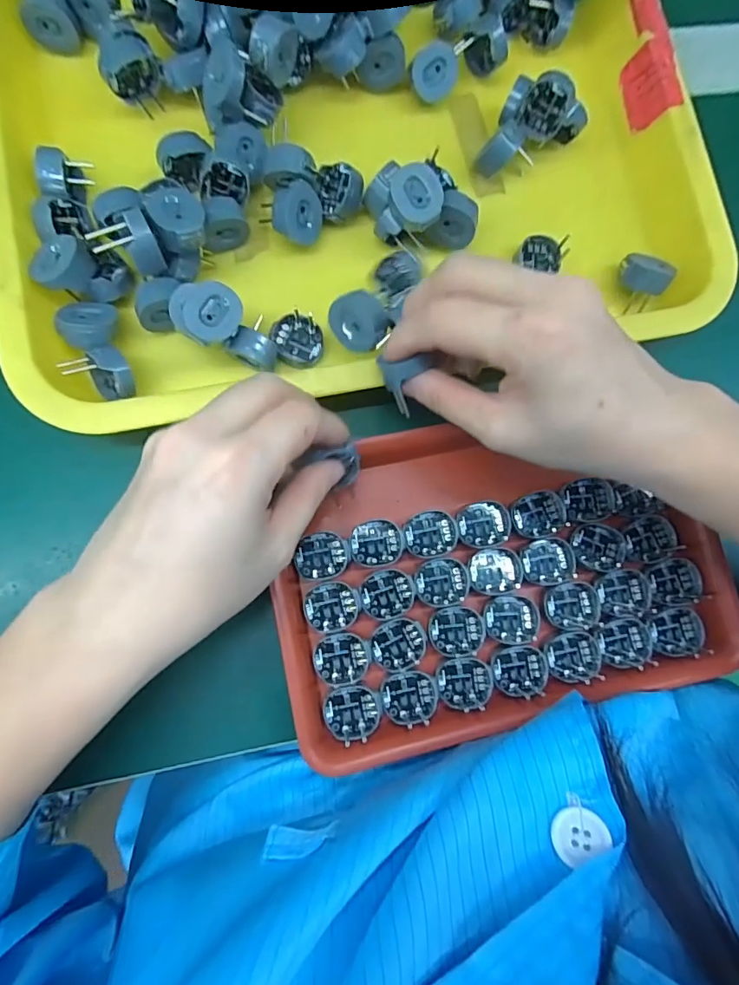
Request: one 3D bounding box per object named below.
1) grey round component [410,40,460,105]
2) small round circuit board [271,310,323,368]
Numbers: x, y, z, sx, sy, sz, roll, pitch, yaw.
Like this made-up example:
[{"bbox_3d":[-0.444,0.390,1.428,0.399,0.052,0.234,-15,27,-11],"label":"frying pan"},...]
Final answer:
[{"bbox_3d":[0.038,-0.247,0.284,0.028,0.025,0.011,-37,43,7],"label":"grey round component"},{"bbox_3d":[-0.039,-0.084,0.266,0.026,0.009,0.030,-17,83,-7],"label":"small round circuit board"}]

